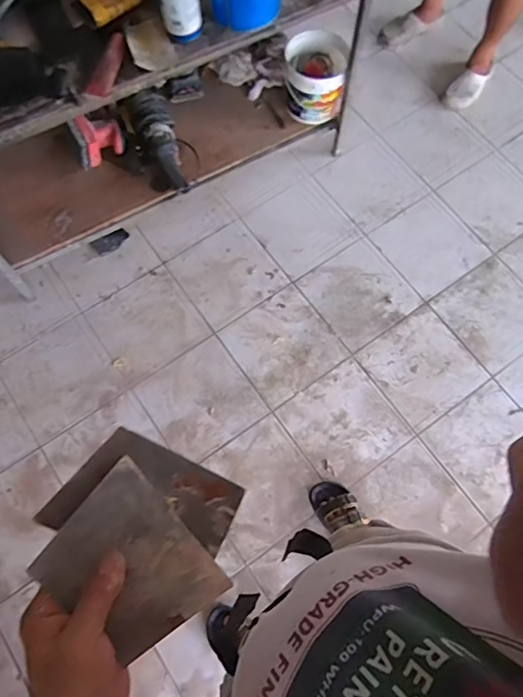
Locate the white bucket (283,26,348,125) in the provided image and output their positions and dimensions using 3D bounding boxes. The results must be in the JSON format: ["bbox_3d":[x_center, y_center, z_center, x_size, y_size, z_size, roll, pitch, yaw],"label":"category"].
[{"bbox_3d":[0.162,-0.833,1.541,0.190,0.153,0.195,9,71,3],"label":"white bucket"}]

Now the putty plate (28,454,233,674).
[{"bbox_3d":[-0.097,0.166,0.380,0.095,0.007,0.135,-40,109,-21],"label":"putty plate"}]

